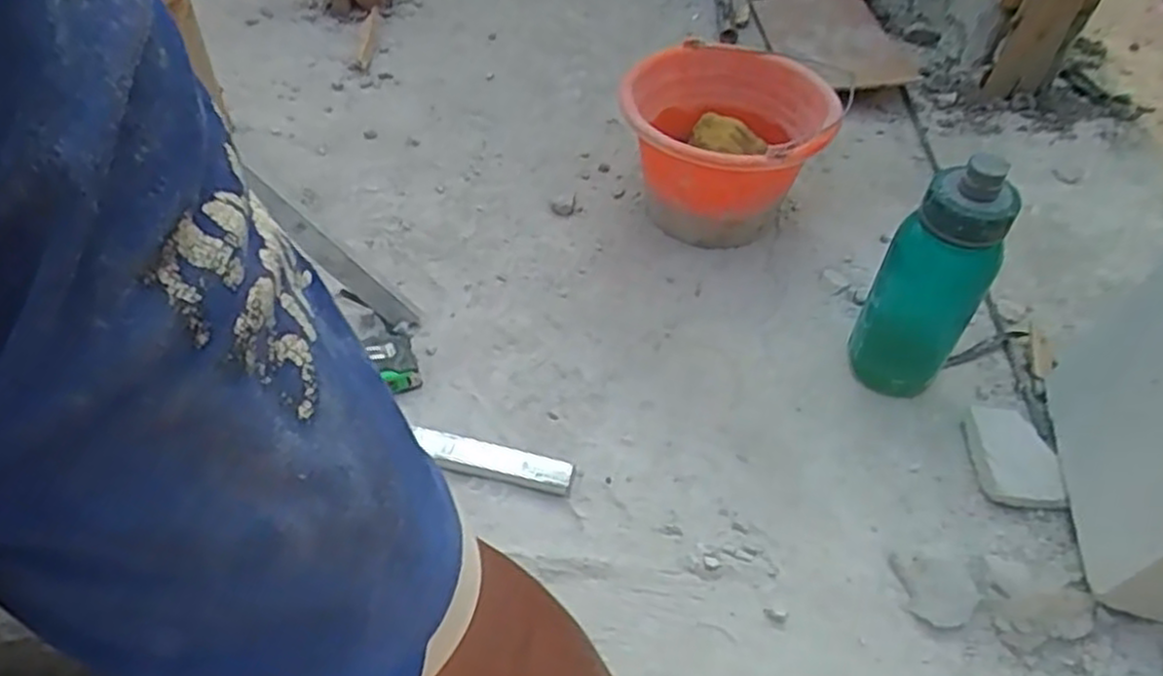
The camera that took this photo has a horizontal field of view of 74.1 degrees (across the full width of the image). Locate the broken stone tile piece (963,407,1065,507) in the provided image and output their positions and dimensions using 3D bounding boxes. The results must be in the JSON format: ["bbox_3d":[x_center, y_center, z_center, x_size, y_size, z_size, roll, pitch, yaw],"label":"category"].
[{"bbox_3d":[0.421,0.113,0.756,0.077,0.013,0.114,4,48,1],"label":"broken stone tile piece"}]

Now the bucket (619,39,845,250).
[{"bbox_3d":[0.170,-0.229,0.950,0.237,0.171,0.241,1,48,-2],"label":"bucket"}]

